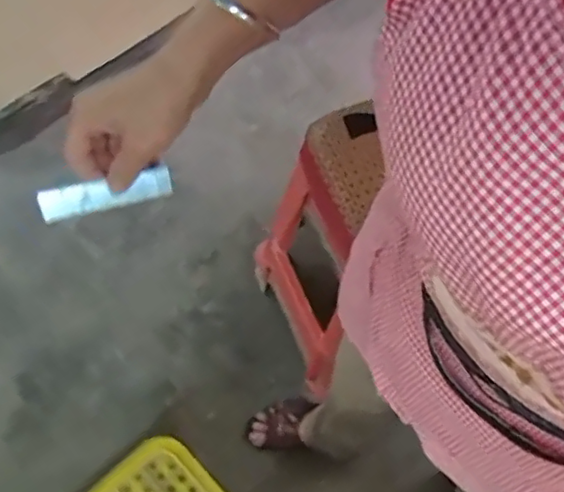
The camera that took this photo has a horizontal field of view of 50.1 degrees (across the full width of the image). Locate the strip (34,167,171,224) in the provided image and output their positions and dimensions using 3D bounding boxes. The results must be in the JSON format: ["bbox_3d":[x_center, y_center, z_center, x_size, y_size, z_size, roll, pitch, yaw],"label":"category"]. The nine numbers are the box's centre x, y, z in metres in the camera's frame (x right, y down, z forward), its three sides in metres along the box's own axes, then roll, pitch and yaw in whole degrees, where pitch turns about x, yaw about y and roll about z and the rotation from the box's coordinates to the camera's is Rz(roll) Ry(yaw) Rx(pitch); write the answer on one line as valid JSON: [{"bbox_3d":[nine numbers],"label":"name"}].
[{"bbox_3d":[-0.142,-0.042,0.493,0.106,0.029,0.014,-15,64,-26],"label":"strip"}]

